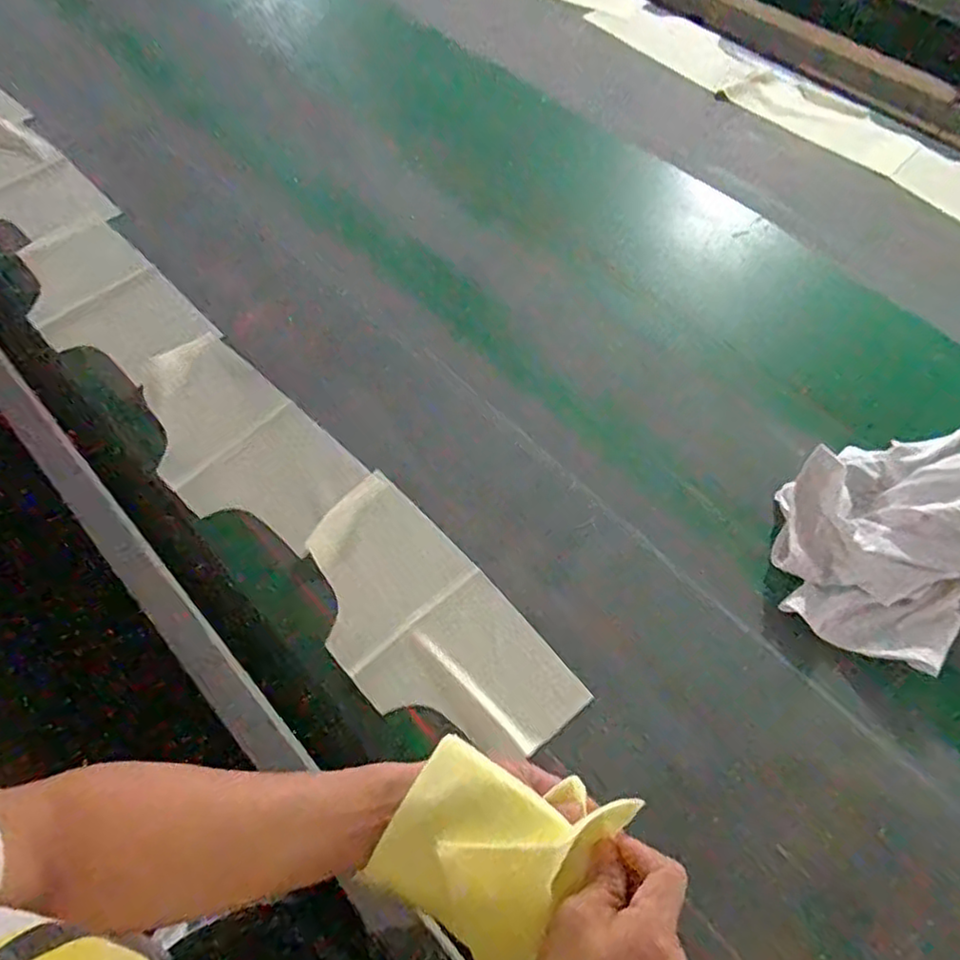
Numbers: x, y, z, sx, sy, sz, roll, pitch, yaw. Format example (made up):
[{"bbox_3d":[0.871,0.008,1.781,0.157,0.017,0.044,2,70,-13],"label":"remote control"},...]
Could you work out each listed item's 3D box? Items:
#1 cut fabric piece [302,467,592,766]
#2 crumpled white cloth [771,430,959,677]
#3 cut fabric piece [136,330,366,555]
[{"bbox_3d":[-0.054,0.137,0.611,0.151,0.025,0.296,-38,67,-20],"label":"cut fabric piece"},{"bbox_3d":[0.428,0.044,0.623,0.301,0.074,0.208,-24,63,-13],"label":"crumpled white cloth"},{"bbox_3d":[-0.265,-0.040,0.702,0.286,0.034,0.152,38,67,19],"label":"cut fabric piece"}]

